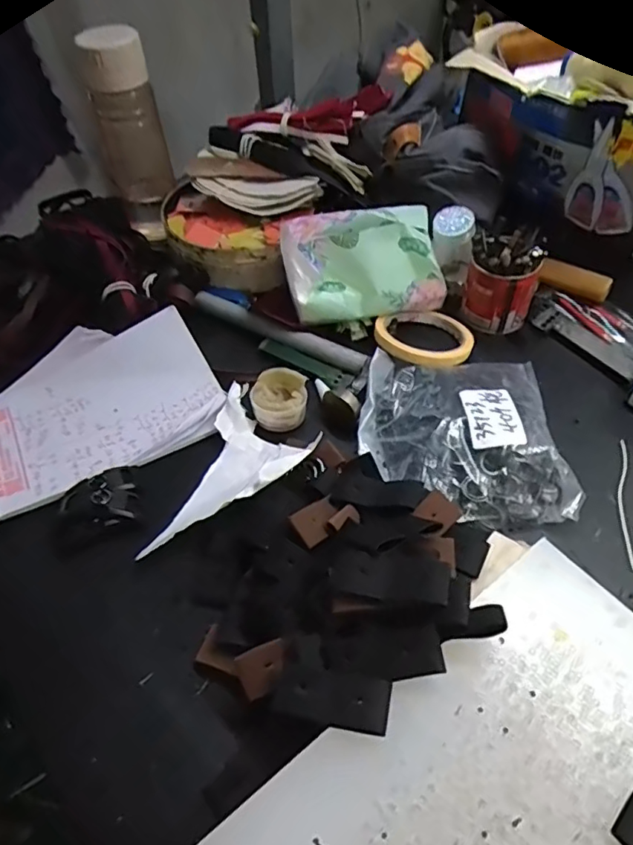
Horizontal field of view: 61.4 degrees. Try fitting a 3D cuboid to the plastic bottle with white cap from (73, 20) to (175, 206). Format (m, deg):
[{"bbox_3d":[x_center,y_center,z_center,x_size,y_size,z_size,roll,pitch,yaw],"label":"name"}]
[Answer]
[{"bbox_3d":[-0.196,-0.314,0.562,0.066,0.192,0.066,-17,71,-11],"label":"plastic bottle with white cap"}]

